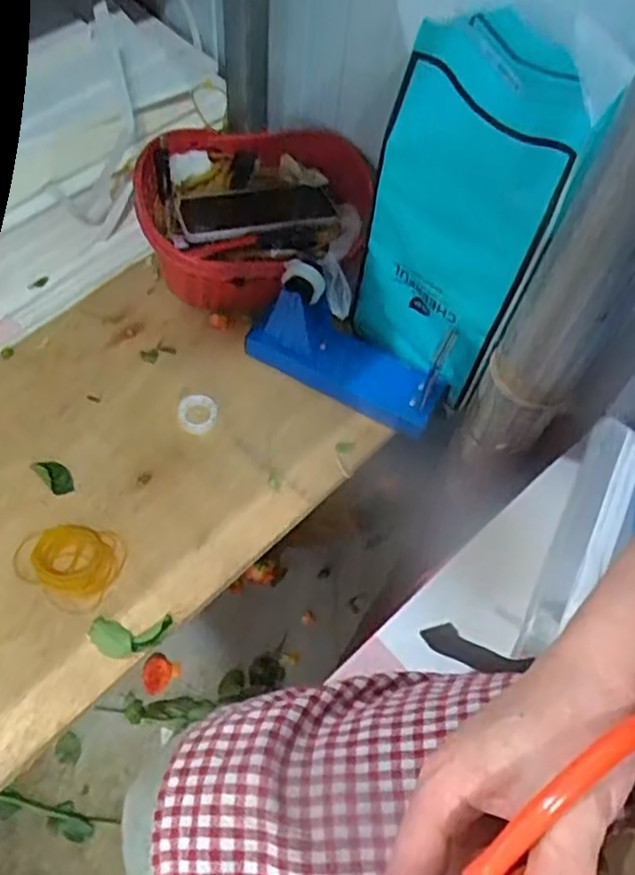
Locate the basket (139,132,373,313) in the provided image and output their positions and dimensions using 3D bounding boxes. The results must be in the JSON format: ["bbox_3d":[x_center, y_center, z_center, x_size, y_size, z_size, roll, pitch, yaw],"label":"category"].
[{"bbox_3d":[-0.063,-0.209,0.716,0.228,0.141,0.168,-2,61,-6],"label":"basket"}]

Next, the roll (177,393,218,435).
[{"bbox_3d":[-0.117,-0.023,0.676,0.037,0.012,0.040,2,60,-4],"label":"roll"}]

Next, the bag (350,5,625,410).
[{"bbox_3d":[0.110,-0.164,0.562,0.065,0.305,0.145,-22,65,-16],"label":"bag"}]

